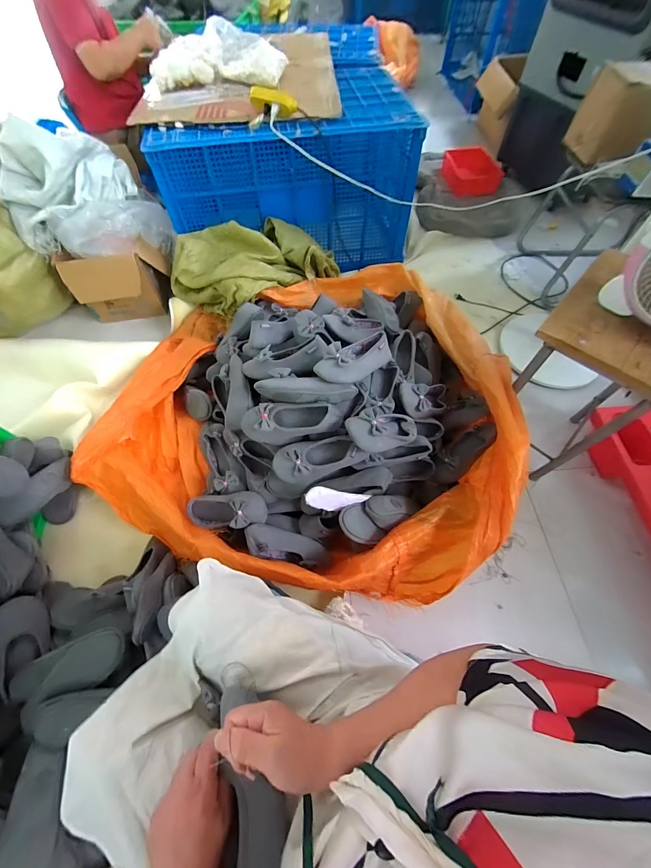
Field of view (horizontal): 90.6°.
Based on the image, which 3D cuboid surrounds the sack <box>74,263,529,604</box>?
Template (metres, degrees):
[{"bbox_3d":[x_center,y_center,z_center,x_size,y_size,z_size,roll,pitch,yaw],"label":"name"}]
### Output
[{"bbox_3d":[-0.069,-0.150,0.978,1.148,0.329,1.065,12,62,7],"label":"sack"}]

